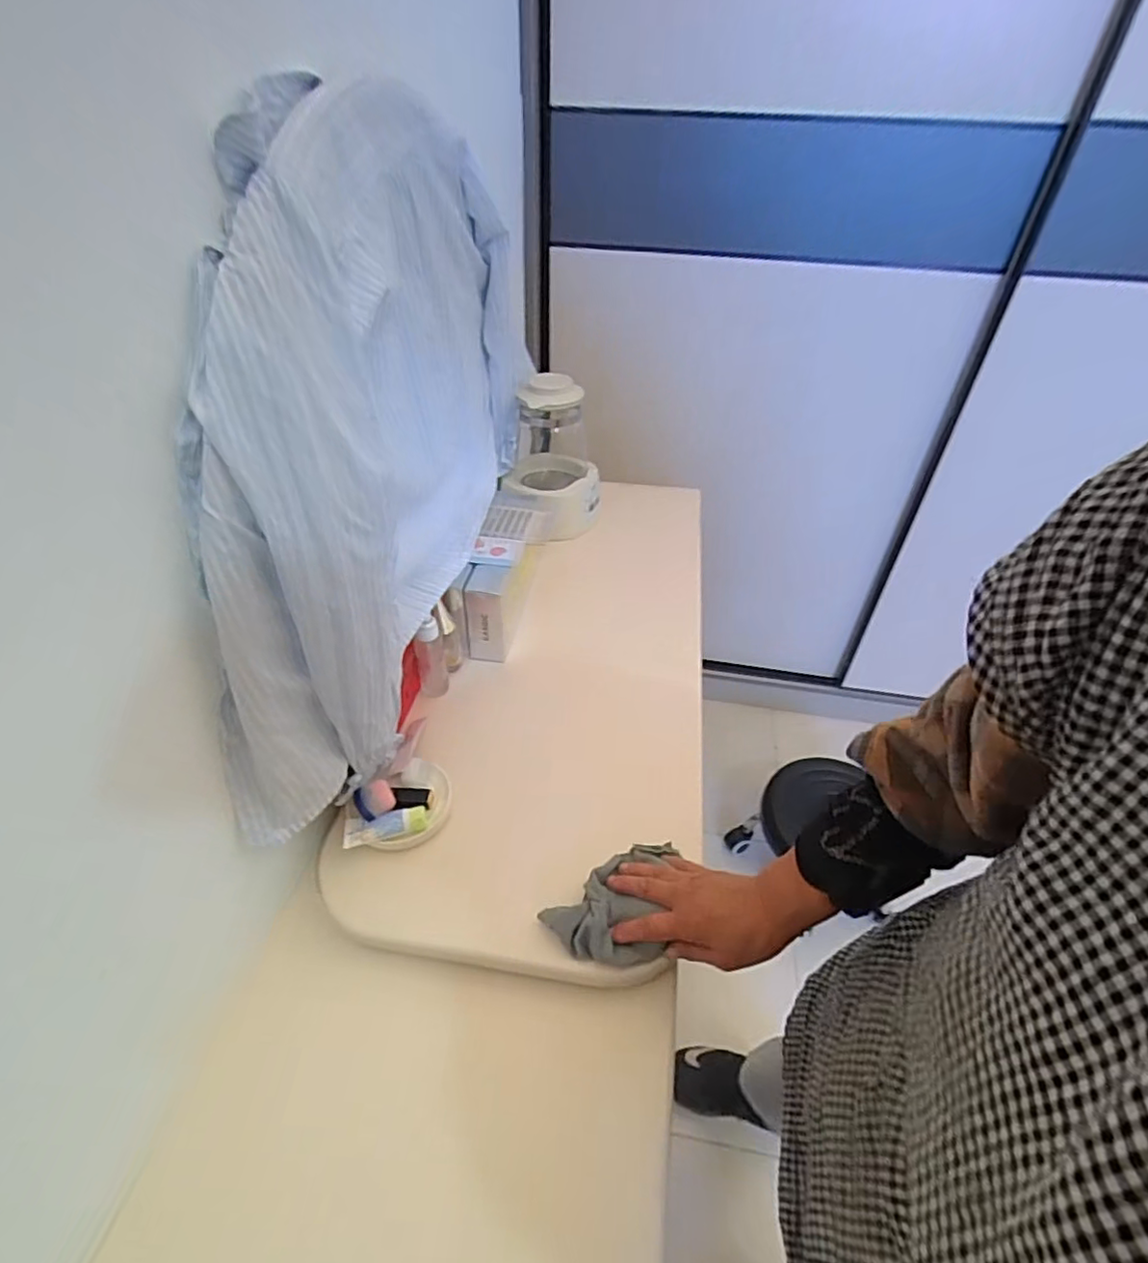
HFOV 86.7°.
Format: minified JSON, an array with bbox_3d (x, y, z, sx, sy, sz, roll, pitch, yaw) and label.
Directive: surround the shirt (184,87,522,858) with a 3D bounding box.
[{"bbox_3d":[-0.183,-0.231,0.671,0.098,0.473,0.755,6,41,5],"label":"shirt"}]

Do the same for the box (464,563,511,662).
[{"bbox_3d":[-0.121,-0.025,0.844,0.060,0.117,0.073,5,41,3],"label":"box"}]

